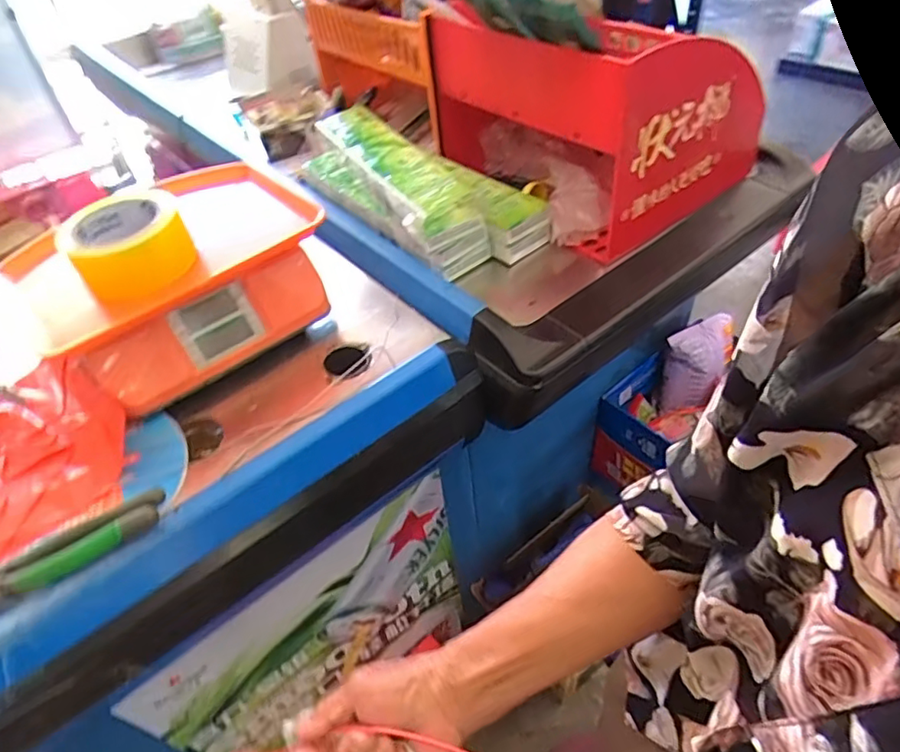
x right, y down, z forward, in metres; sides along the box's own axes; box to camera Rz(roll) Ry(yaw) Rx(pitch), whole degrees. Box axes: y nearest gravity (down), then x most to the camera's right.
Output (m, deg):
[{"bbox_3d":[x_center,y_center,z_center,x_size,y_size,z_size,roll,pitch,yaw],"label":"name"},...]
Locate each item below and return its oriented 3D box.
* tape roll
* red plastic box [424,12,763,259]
[{"bbox_3d":[-0.323,-0.140,0.590,0.107,0.067,0.123,-28,49,-19],"label":"tape roll"},{"bbox_3d":[0.181,-0.353,0.750,0.325,0.224,0.315,-32,50,-22],"label":"red plastic box"}]

